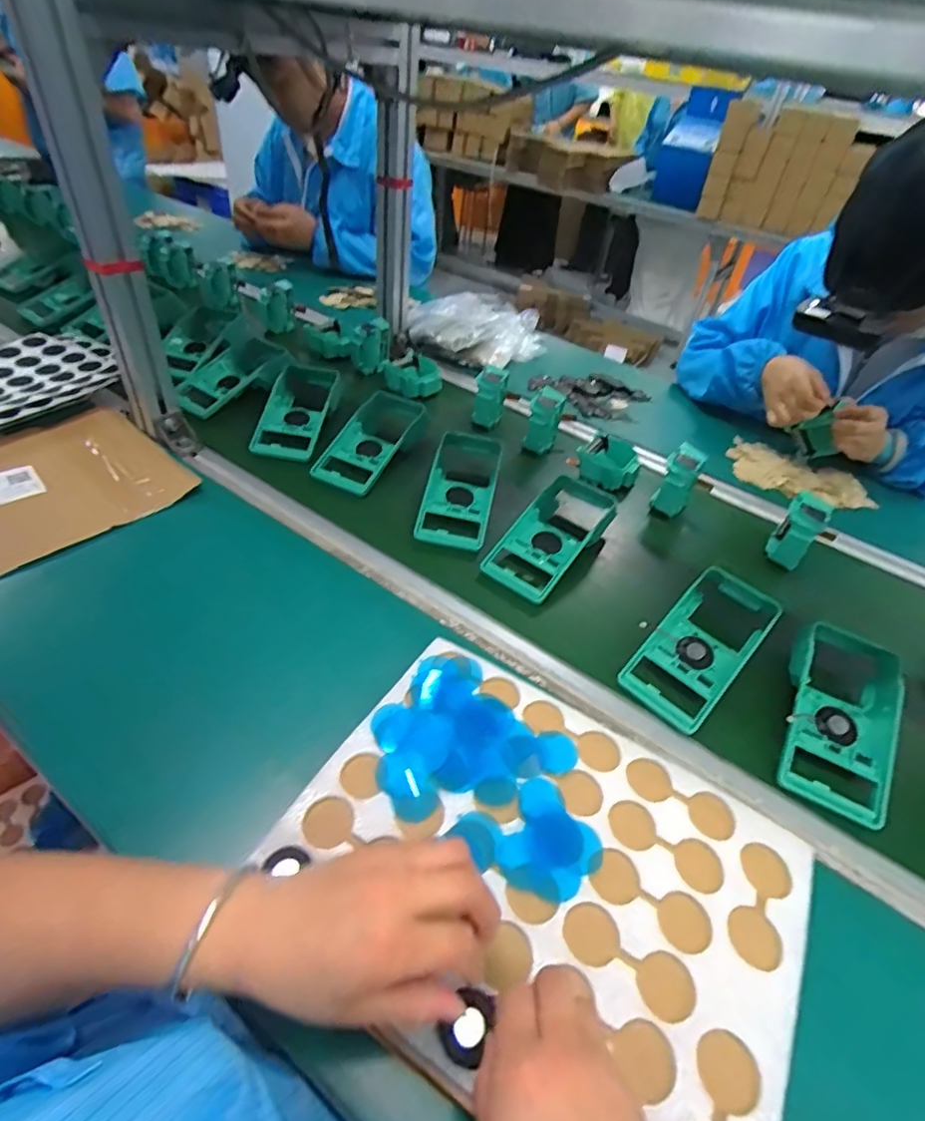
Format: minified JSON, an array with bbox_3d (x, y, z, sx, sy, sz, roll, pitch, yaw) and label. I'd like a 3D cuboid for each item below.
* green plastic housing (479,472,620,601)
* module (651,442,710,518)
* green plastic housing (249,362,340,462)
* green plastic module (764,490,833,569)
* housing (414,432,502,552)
[{"bbox_3d":[0.106,-0.032,0.632,0.086,0.040,0.185,31,52,21],"label":"green plastic housing"},{"bbox_3d":[0.284,-0.104,0.732,0.043,0.078,0.065,29,47,21],"label":"module"},{"bbox_3d":[-0.225,-0.213,0.776,0.089,0.036,0.199,8,43,-1],"label":"green plastic housing"},{"bbox_3d":[0.405,-0.033,0.675,0.047,0.077,0.062,32,48,23],"label":"green plastic module"},{"bbox_3d":[0.000,-0.092,0.683,0.098,0.042,0.192,11,43,2],"label":"housing"}]

